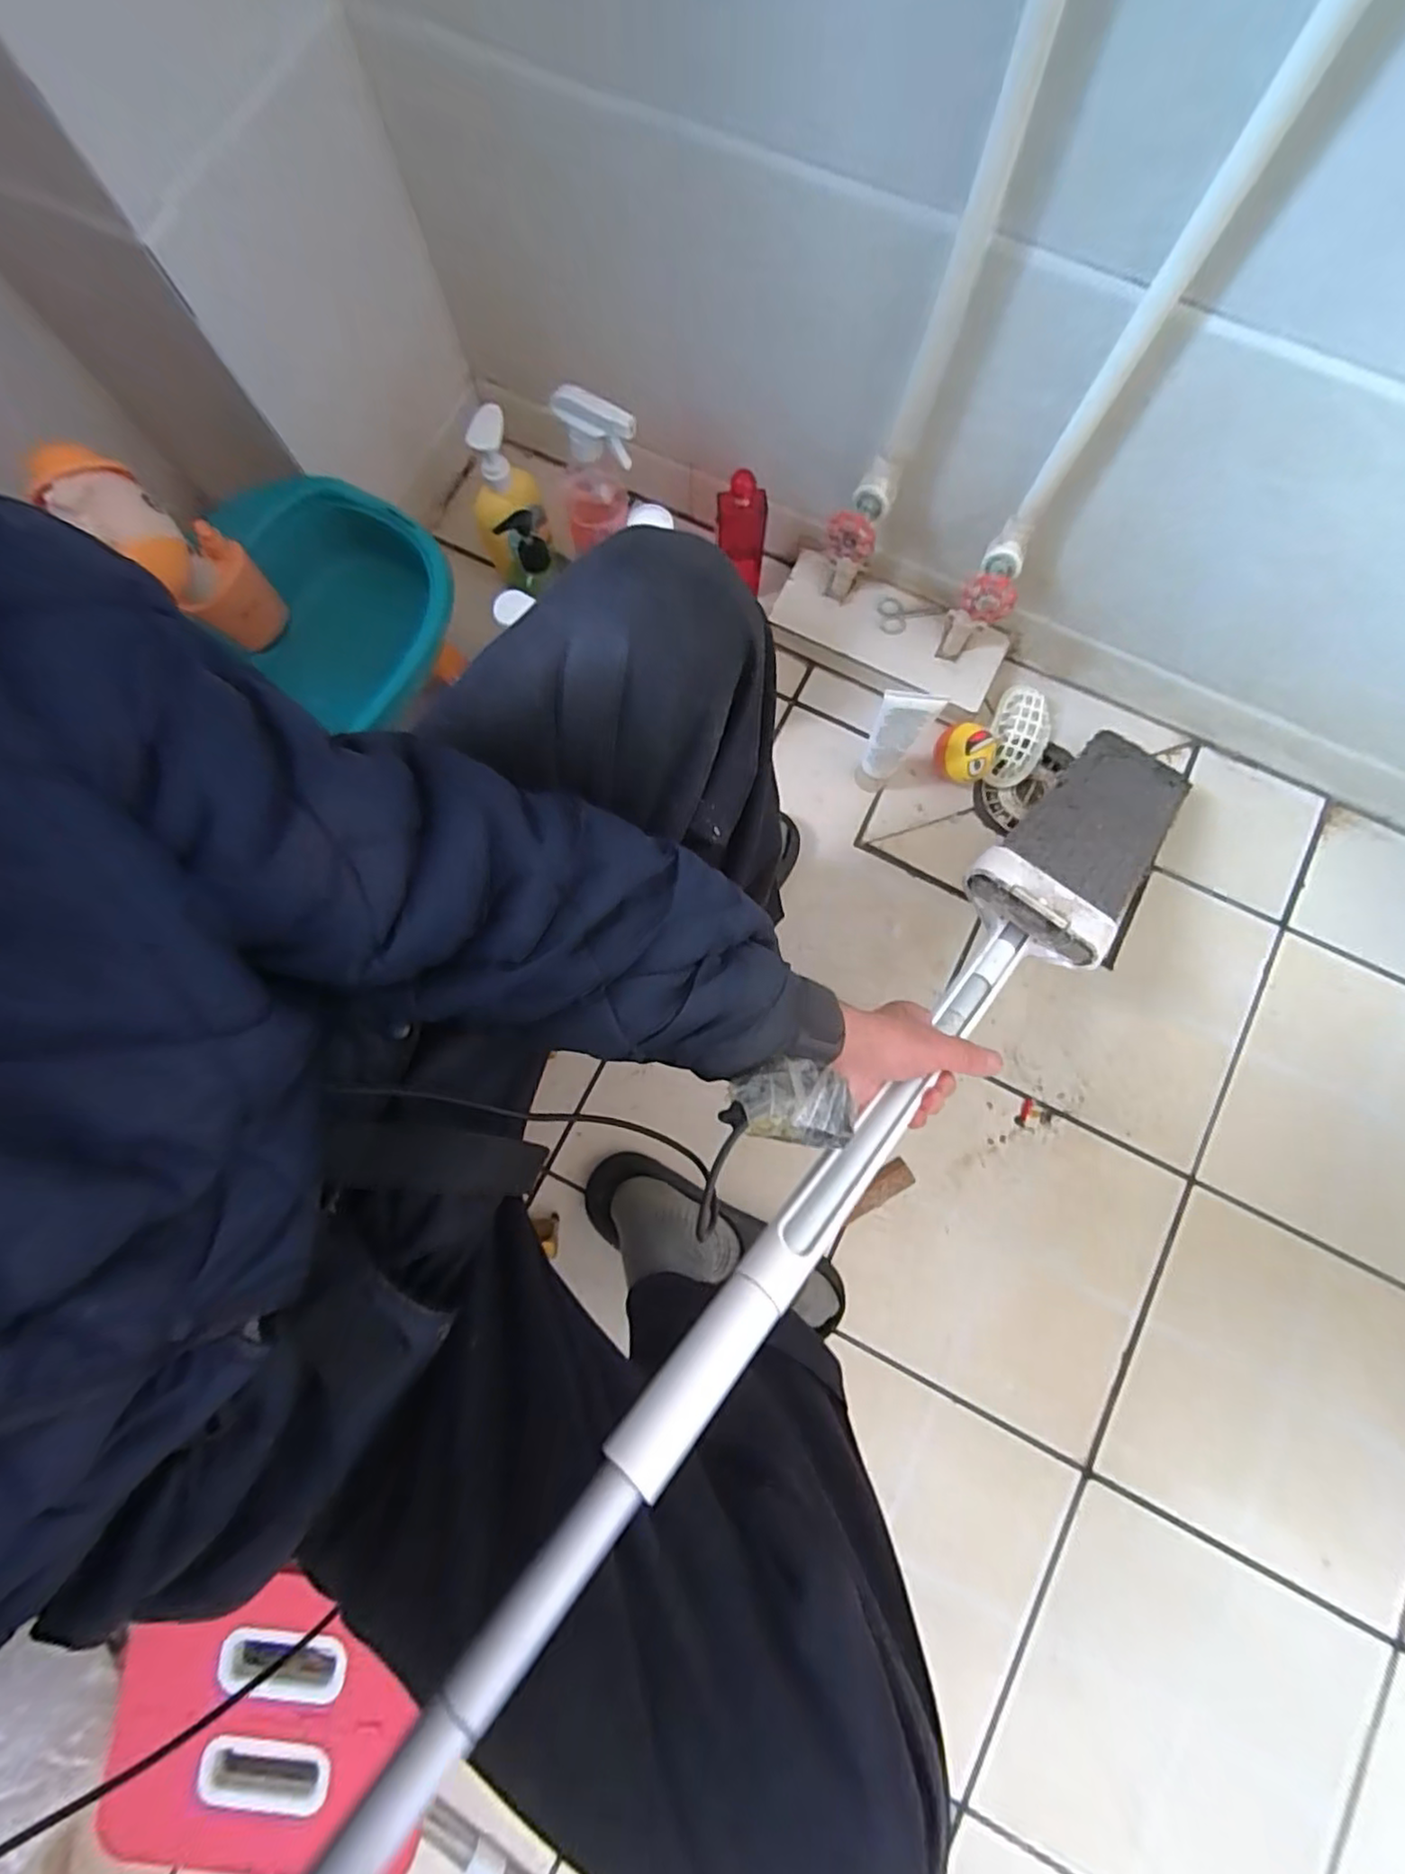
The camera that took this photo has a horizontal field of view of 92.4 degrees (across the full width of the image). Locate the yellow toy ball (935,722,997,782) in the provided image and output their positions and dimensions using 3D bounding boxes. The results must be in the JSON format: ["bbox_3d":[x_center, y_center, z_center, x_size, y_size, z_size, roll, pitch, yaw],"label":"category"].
[{"bbox_3d":[0.297,-0.206,0.761,0.054,0.064,0.066,-43,80,-7],"label":"yellow toy ball"}]

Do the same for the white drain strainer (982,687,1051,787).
[{"bbox_3d":[0.370,-0.232,0.788,0.067,0.038,0.112,22,80,6],"label":"white drain strainer"}]

